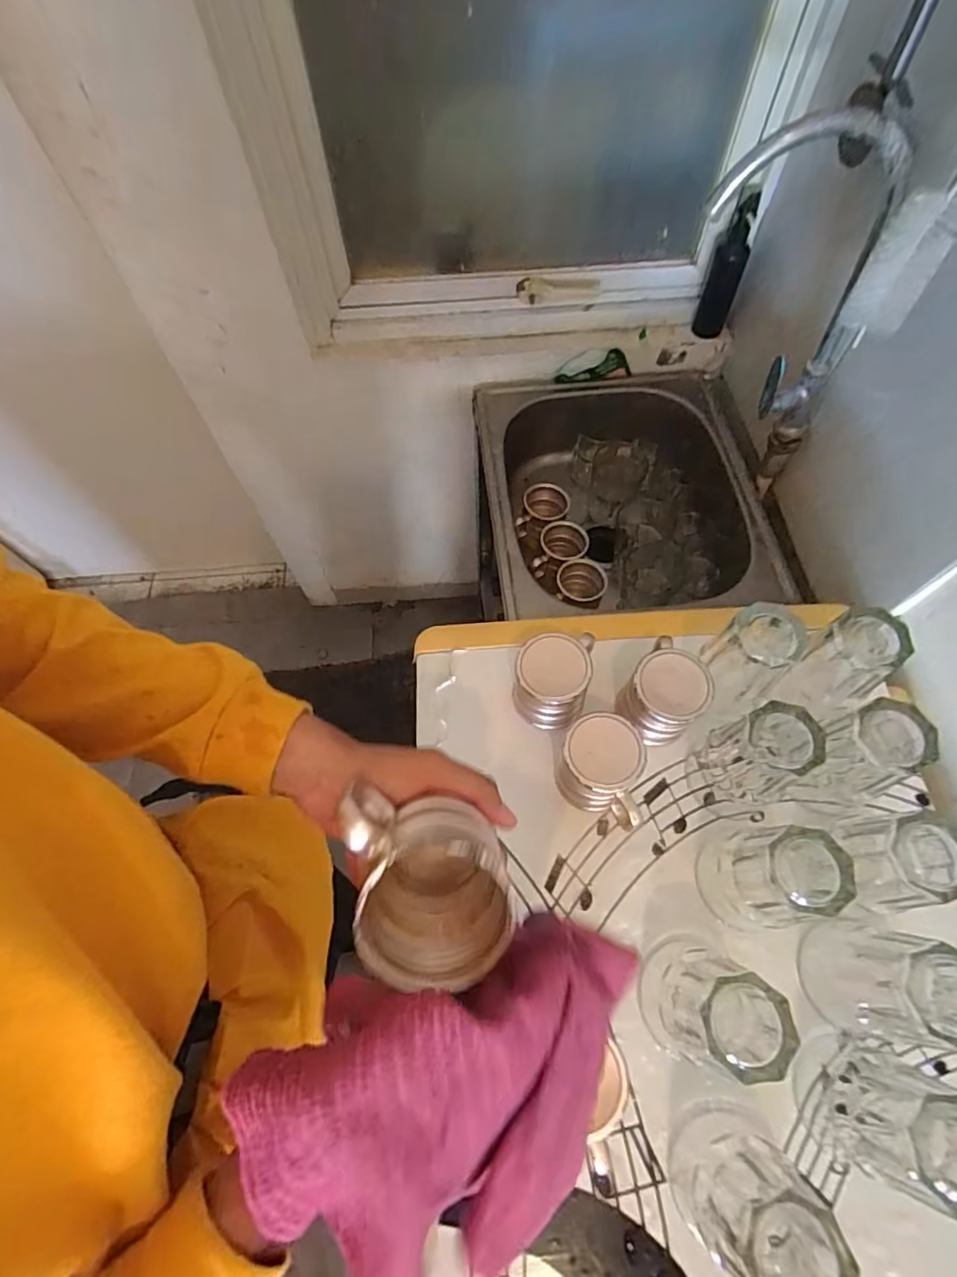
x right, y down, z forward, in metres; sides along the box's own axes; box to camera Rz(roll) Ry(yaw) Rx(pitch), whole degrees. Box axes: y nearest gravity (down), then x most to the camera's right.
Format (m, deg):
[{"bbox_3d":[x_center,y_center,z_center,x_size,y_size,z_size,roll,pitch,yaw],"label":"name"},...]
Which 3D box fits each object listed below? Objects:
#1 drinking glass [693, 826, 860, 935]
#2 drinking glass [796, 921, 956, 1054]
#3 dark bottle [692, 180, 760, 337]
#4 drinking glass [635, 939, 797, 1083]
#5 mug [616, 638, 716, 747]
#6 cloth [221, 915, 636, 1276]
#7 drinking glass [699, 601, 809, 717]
[{"bbox_3d":[0.245,0.202,0.478,0.075,0.123,0.080,-1,64,1],"label":"drinking glass"},{"bbox_3d":[0.319,0.269,0.437,0.080,0.127,0.080,-1,64,1],"label":"drinking glass"},{"bbox_3d":[0.362,-0.538,0.826,0.047,0.195,0.043,23,67,12],"label":"dark bottle"},{"bbox_3d":[0.178,0.281,0.434,0.070,0.140,0.085,9,65,6],"label":"drinking glass"},{"bbox_3d":[0.182,0.061,0.565,0.069,0.089,0.079,37,70,17],"label":"mug"},{"bbox_3d":[-0.007,0.202,0.253,0.185,0.075,0.117,-27,67,-12],"label":"cloth"},{"bbox_3d":[0.260,0.025,0.556,0.064,0.125,0.067,-1,64,1],"label":"drinking glass"}]

